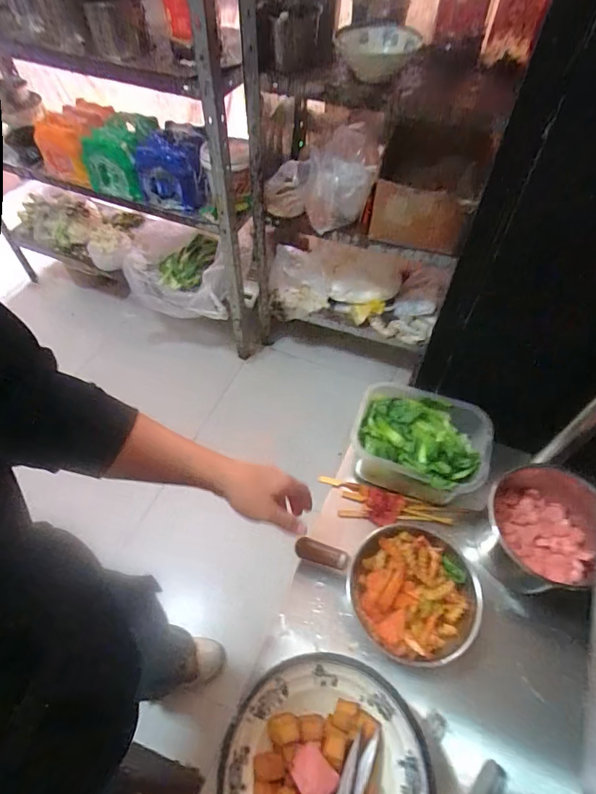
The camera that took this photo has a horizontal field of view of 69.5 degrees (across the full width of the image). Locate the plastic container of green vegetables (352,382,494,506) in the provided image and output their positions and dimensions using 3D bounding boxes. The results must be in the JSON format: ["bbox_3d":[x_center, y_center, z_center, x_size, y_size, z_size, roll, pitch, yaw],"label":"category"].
[{"bbox_3d":[0.177,0.074,0.654,0.197,0.091,0.151,16,57,9],"label":"plastic container of green vegetables"}]

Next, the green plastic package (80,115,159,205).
[{"bbox_3d":[-0.544,-0.759,1.347,0.189,0.166,0.215,15,56,8],"label":"green plastic package"}]

